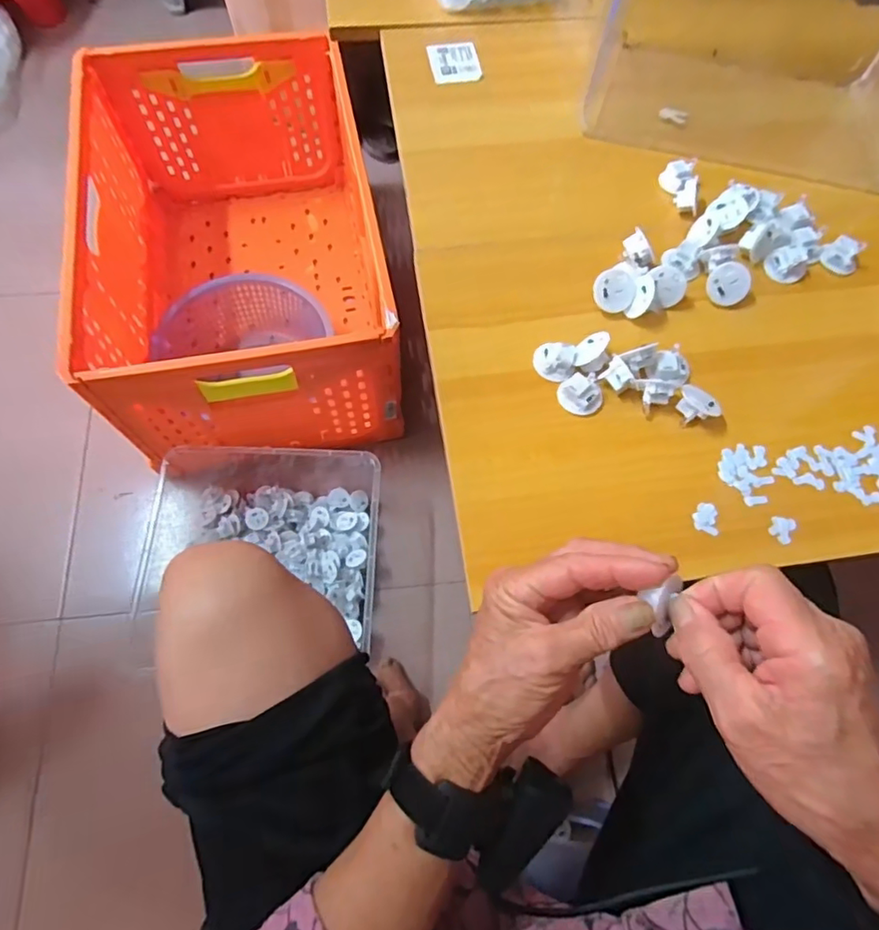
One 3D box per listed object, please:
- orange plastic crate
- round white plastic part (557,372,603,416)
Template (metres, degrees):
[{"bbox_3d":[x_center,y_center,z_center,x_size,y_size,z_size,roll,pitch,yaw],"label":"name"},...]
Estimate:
[{"bbox_3d":[-0.308,-0.337,0.904,0.388,0.301,0.613,-10,69,-7],"label":"orange plastic crate"},{"bbox_3d":[0.106,-0.053,0.420,0.032,0.016,0.027,14,68,3],"label":"round white plastic part"}]

